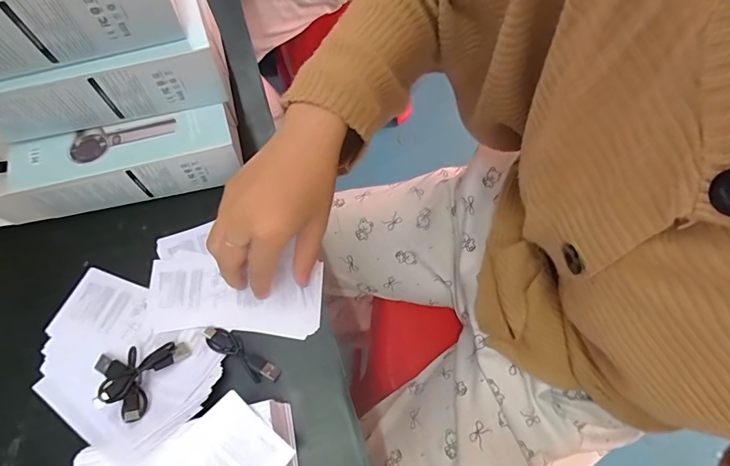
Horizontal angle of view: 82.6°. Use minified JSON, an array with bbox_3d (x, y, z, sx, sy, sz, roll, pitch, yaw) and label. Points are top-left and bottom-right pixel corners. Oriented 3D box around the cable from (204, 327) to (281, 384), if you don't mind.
[{"bbox_3d":[-0.095,0.092,0.315,0.064,0.011,0.017,34,73,13],"label":"cable"}]

